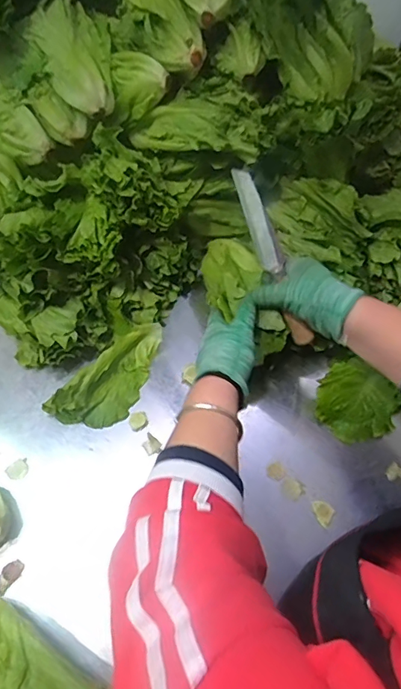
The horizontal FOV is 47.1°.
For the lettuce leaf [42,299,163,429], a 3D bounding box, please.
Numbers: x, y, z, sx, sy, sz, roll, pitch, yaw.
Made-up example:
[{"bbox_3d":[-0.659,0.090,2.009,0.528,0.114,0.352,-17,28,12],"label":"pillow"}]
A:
[{"bbox_3d":[-0.108,0.030,0.550,0.081,0.045,0.153,22,62,8],"label":"lettuce leaf"}]

